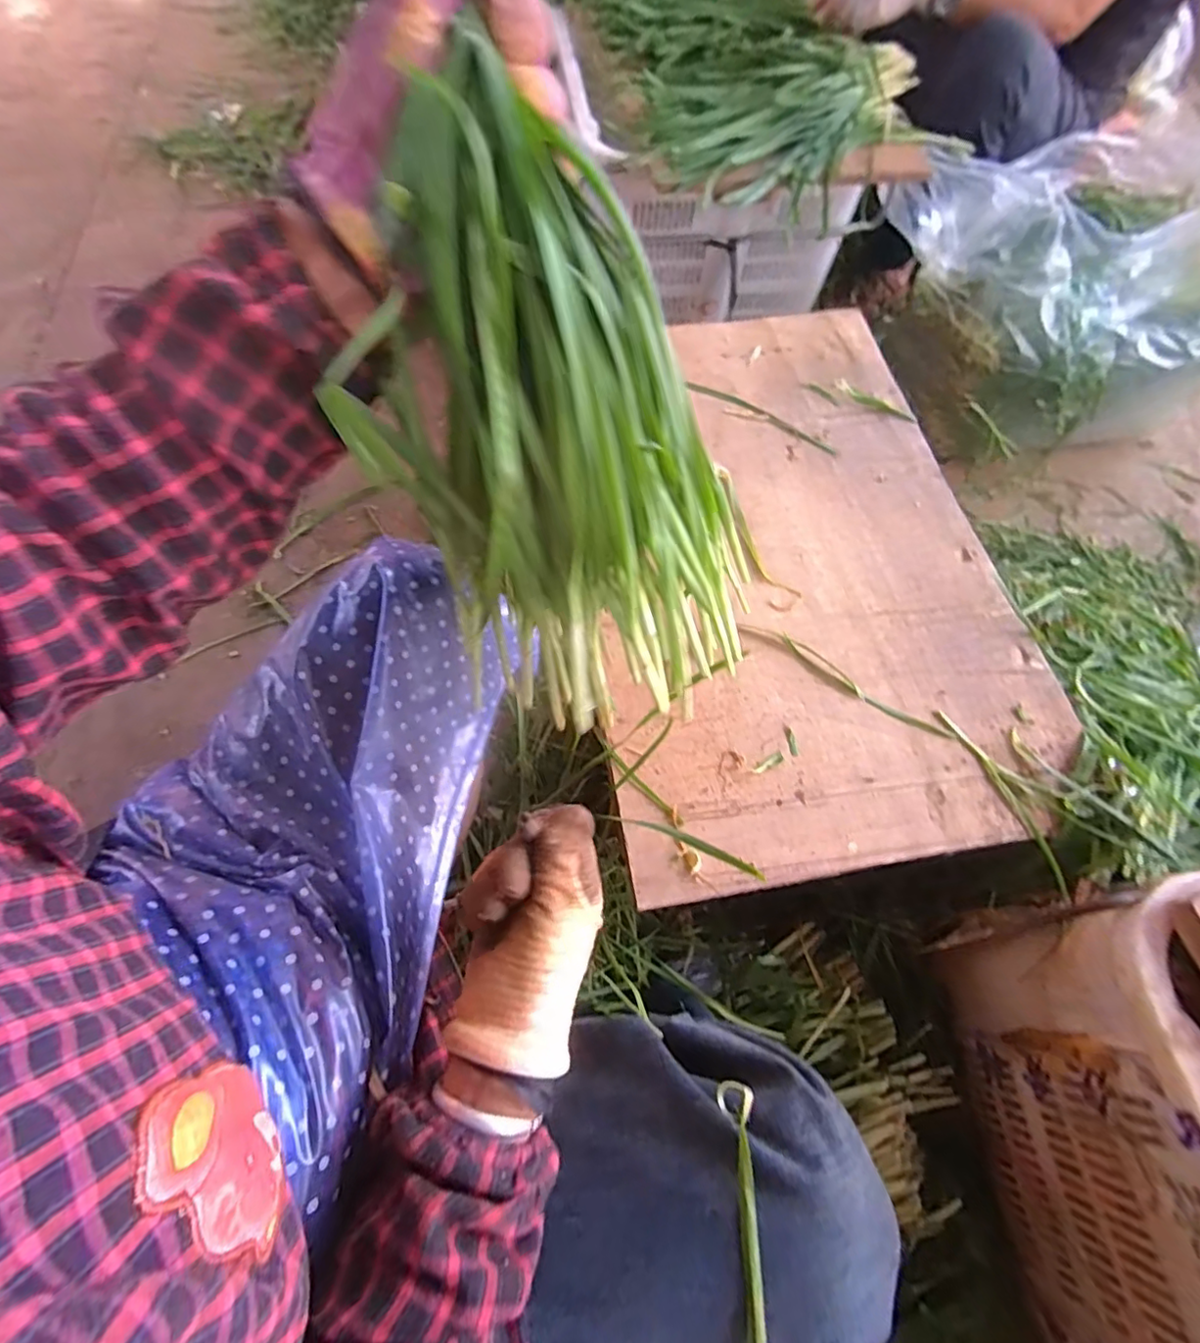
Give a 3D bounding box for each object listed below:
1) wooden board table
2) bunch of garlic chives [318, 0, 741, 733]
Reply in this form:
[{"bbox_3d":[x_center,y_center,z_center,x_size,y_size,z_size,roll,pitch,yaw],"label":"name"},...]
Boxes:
[{"bbox_3d":[0.203,-0.151,0.637,0.448,0.025,0.701,-7,66,-6],"label":"wooden board table"},{"bbox_3d":[-0.040,-0.140,0.246,0.141,0.366,0.066,-27,25,-14],"label":"bunch of garlic chives"}]

